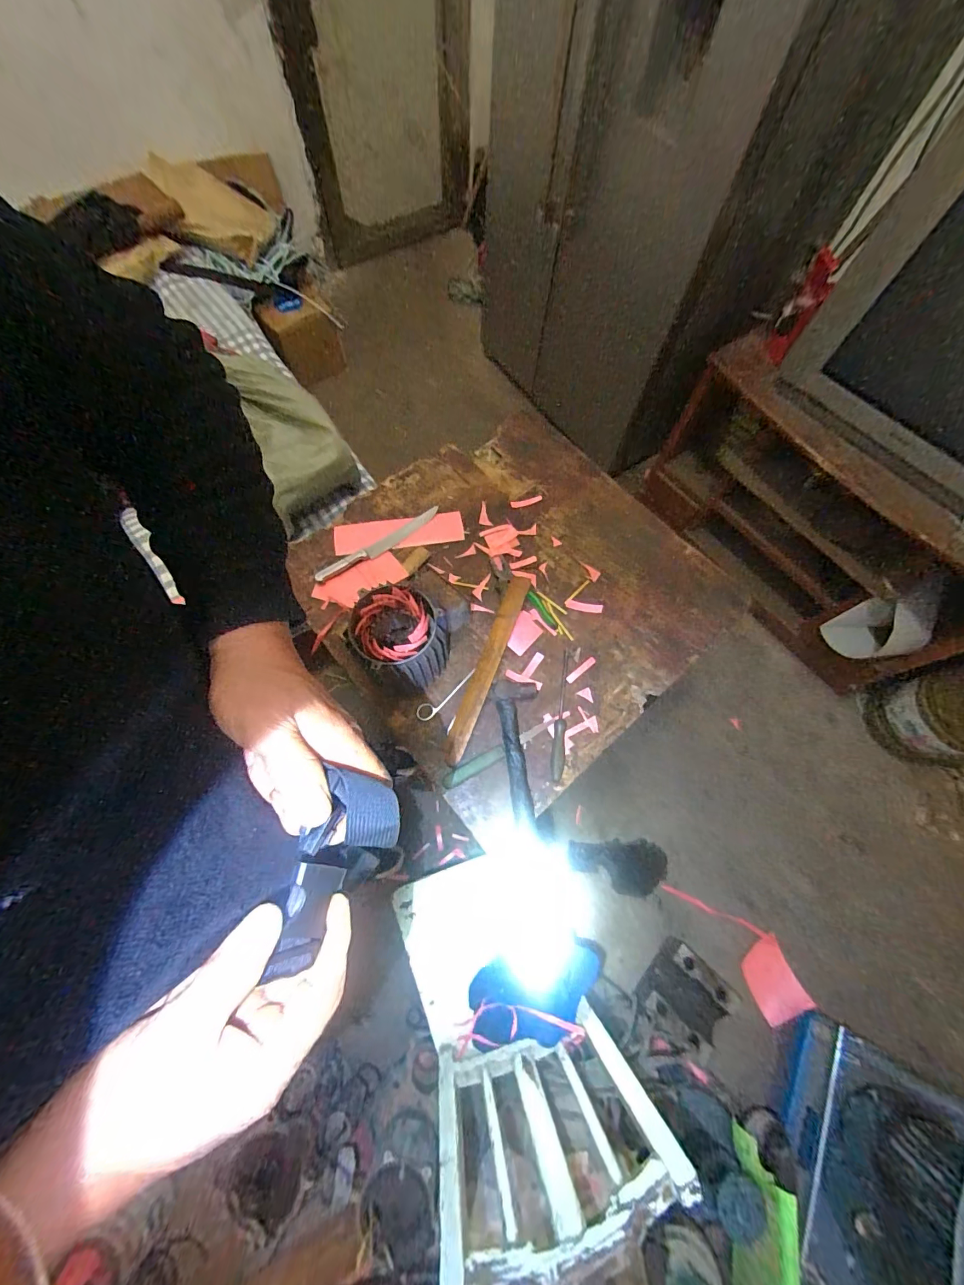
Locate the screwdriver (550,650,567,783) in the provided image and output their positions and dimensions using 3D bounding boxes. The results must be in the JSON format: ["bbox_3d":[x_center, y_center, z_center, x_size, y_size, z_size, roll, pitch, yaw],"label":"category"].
[{"bbox_3d":[0.145,0.127,0.794,0.023,0.028,0.241,10,69,3],"label":"screwdriver"}]

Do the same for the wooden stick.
[{"bbox_3d":[0.011,0.036,0.806,0.039,0.028,0.380,20,69,7],"label":"wooden stick"}]

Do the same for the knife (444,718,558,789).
[{"bbox_3d":[0.033,0.191,0.772,0.224,0.014,0.024,-28,72,-12],"label":"knife"}]

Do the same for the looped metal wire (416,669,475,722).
[{"bbox_3d":[-0.066,0.094,0.806,0.133,0.011,0.031,-41,74,-2],"label":"looped metal wire"}]

